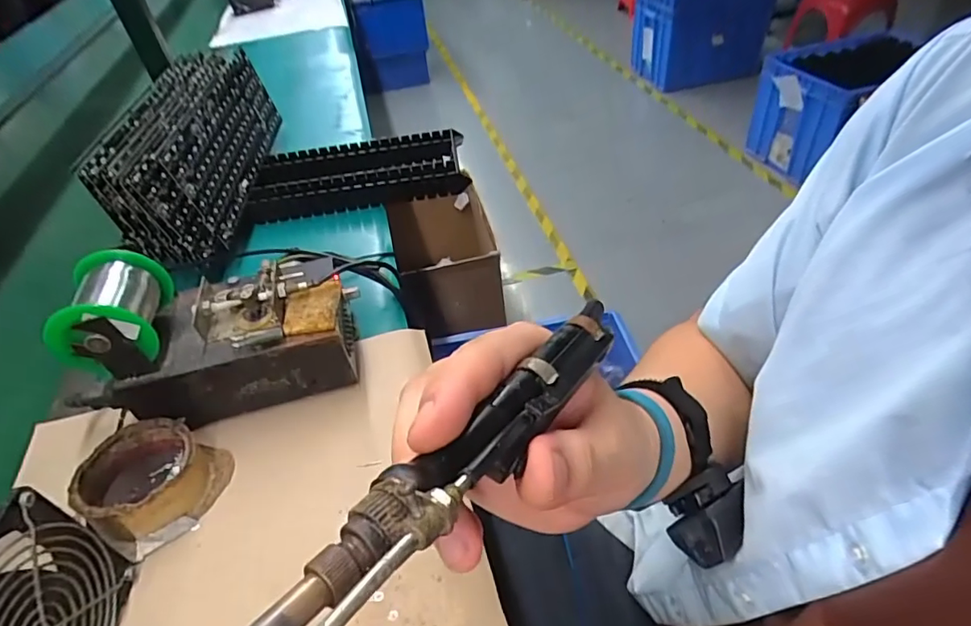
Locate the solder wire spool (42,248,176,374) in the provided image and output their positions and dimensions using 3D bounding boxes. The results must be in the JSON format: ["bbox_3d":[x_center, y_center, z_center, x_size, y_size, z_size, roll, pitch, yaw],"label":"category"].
[{"bbox_3d":[-0.293,0.003,0.422,0.067,0.077,0.084,-13,43,-9],"label":"solder wire spool"}]

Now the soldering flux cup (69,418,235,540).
[{"bbox_3d":[-0.257,0.124,0.409,0.091,0.042,0.085,-3,42,2],"label":"soldering flux cup"}]

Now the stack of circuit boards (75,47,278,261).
[{"bbox_3d":[-0.381,-0.222,0.705,0.126,0.114,0.390,-9,42,-5],"label":"stack of circuit boards"}]

